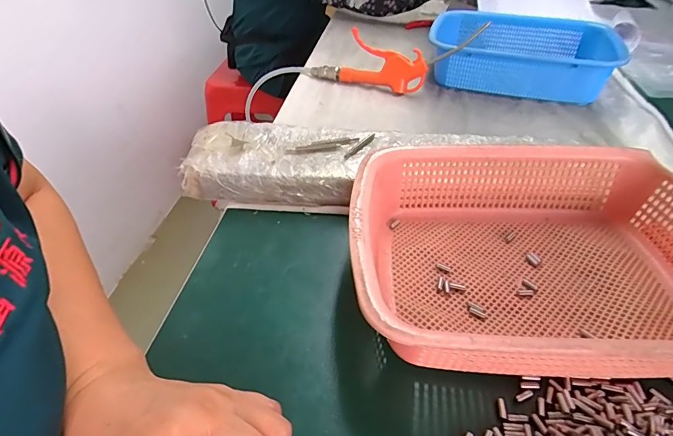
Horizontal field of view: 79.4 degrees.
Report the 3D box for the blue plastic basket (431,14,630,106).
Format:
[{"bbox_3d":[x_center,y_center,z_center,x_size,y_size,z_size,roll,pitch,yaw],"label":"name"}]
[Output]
[{"bbox_3d":[0.305,-0.278,0.673,0.308,0.082,0.211,13,43,16],"label":"blue plastic basket"}]

